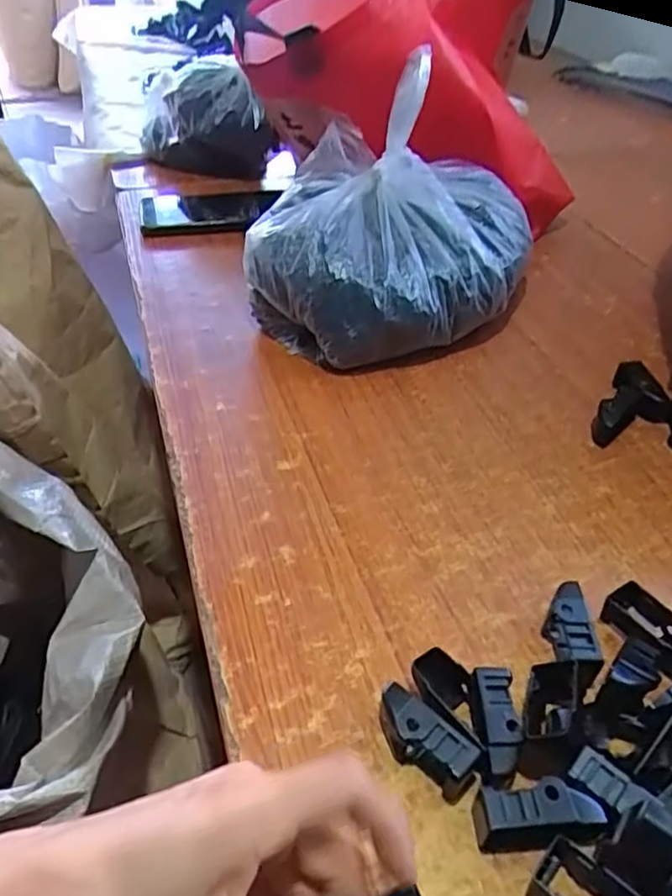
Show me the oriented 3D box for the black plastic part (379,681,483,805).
[{"bbox_3d":[0.039,0.130,0.291,0.050,0.023,0.019,32,50,27],"label":"black plastic part"}]

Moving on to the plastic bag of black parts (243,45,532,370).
[{"bbox_3d":[0.048,-0.182,0.534,0.204,0.163,0.212,15,44,12],"label":"plastic bag of black parts"}]

